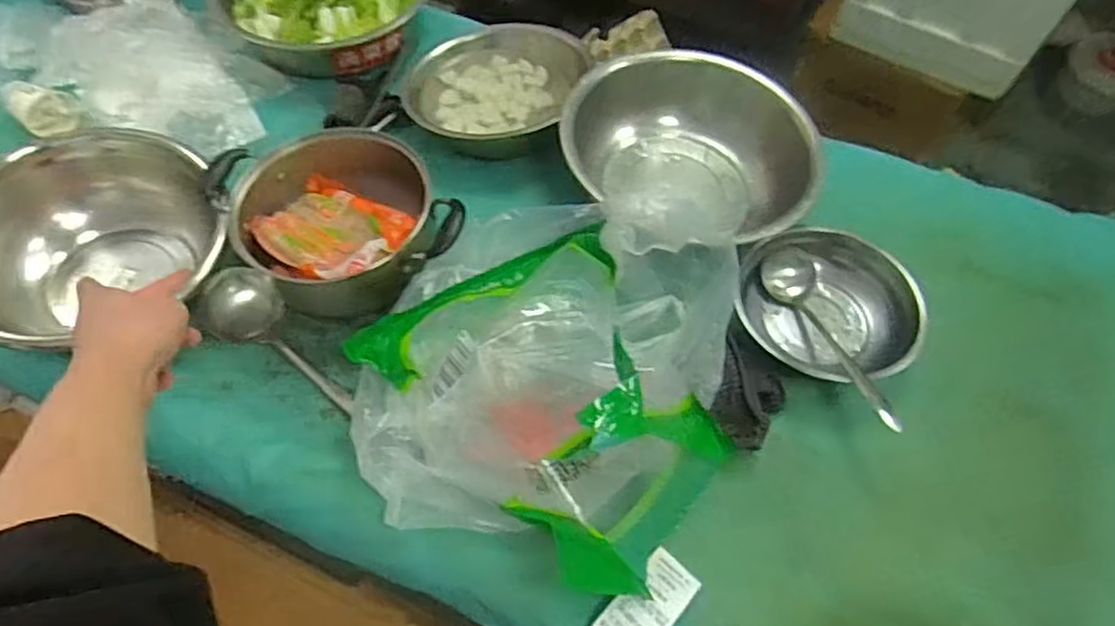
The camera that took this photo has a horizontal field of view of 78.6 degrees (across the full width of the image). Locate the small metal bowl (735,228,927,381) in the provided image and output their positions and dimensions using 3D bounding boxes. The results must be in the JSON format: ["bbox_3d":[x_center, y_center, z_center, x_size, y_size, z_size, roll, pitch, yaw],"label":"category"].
[{"bbox_3d":[0.334,-0.001,0.851,0.220,0.082,0.202,1,60,-2],"label":"small metal bowl"}]

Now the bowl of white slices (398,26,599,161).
[{"bbox_3d":[-0.092,-0.339,1.040,0.259,0.089,0.235,17,61,7],"label":"bowl of white slices"}]

